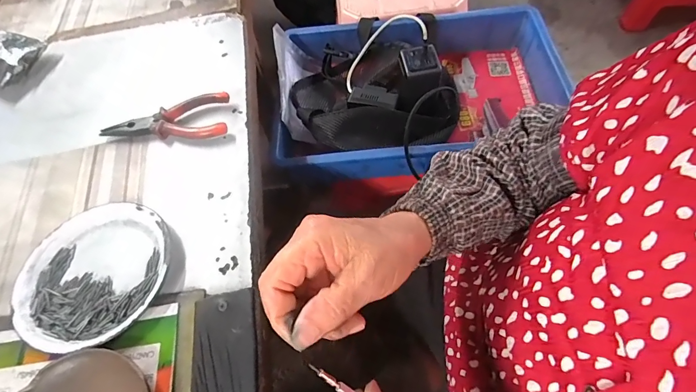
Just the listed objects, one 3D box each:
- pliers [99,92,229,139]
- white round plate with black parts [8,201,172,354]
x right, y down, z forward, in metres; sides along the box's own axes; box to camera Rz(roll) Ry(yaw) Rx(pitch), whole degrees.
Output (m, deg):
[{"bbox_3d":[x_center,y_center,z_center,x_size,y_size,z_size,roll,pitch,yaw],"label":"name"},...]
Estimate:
[{"bbox_3d":[-0.207,-0.080,0.410,0.142,0.022,0.054,-11,60,-1],"label":"pliers"},{"bbox_3d":[-0.225,0.068,0.324,0.129,0.016,0.130,-2,60,4],"label":"white round plate with black parts"}]

